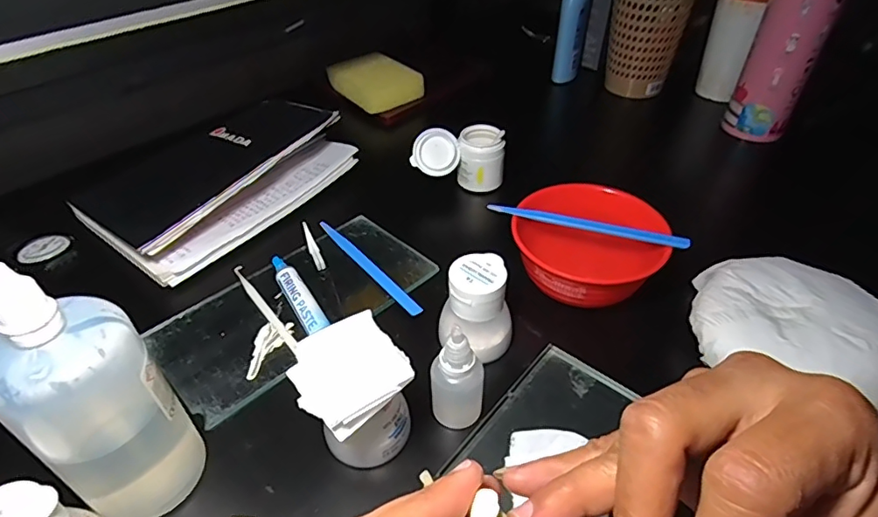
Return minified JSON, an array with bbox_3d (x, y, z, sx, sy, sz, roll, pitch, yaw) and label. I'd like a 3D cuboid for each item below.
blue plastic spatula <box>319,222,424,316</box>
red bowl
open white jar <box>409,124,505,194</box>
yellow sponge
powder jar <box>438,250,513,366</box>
[{"bbox_3d":[-0.057,0.006,0.420,0.010,0.005,0.134,-29,49,-28],"label":"blue plastic spatula"},{"bbox_3d":[0.110,-0.006,0.395,0.105,0.050,0.101,0,42,0],"label":"red bowl"},{"bbox_3d":[0.018,-0.093,0.499,0.085,0.059,0.041,-3,42,-3],"label":"open white jar"},{"bbox_3d":[-0.077,-0.220,0.643,0.081,0.032,0.103,-26,48,-26],"label":"yellow sponge"},{"bbox_3d":[0.025,0.034,0.344,0.049,0.060,0.044,3,42,4],"label":"powder jar"}]

